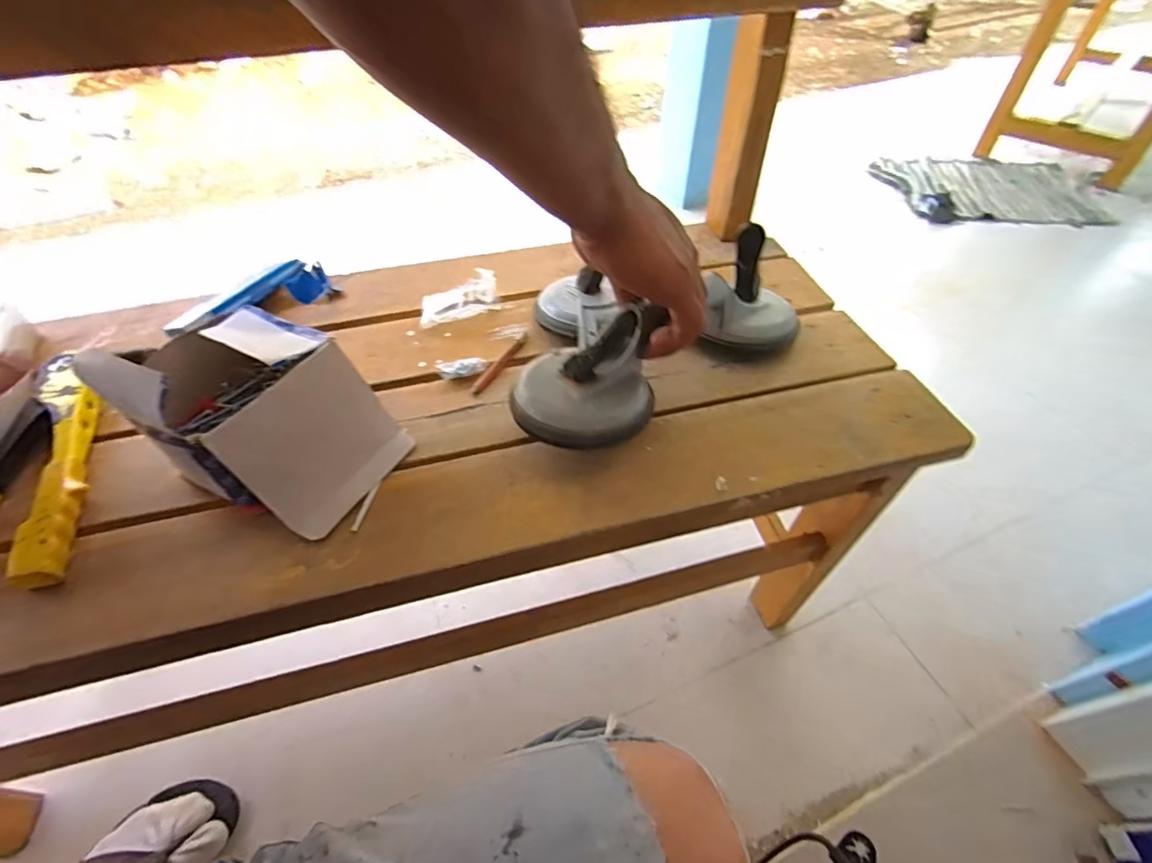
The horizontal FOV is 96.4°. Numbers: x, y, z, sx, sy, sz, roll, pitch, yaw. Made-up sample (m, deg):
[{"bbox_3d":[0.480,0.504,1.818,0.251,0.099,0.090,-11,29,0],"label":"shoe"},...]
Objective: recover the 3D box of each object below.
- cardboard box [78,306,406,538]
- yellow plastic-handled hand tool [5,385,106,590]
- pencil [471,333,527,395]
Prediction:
[{"bbox_3d":[-0.234,-0.023,0.380,0.156,0.131,0.129,23,54,18],"label":"cardboard box"},{"bbox_3d":[-0.399,0.035,0.403,0.022,0.025,0.189,-19,52,-11],"label":"yellow plastic-handled hand tool"},{"bbox_3d":[-0.072,-0.066,0.496,0.011,0.005,0.087,23,55,19],"label":"pencil"}]

